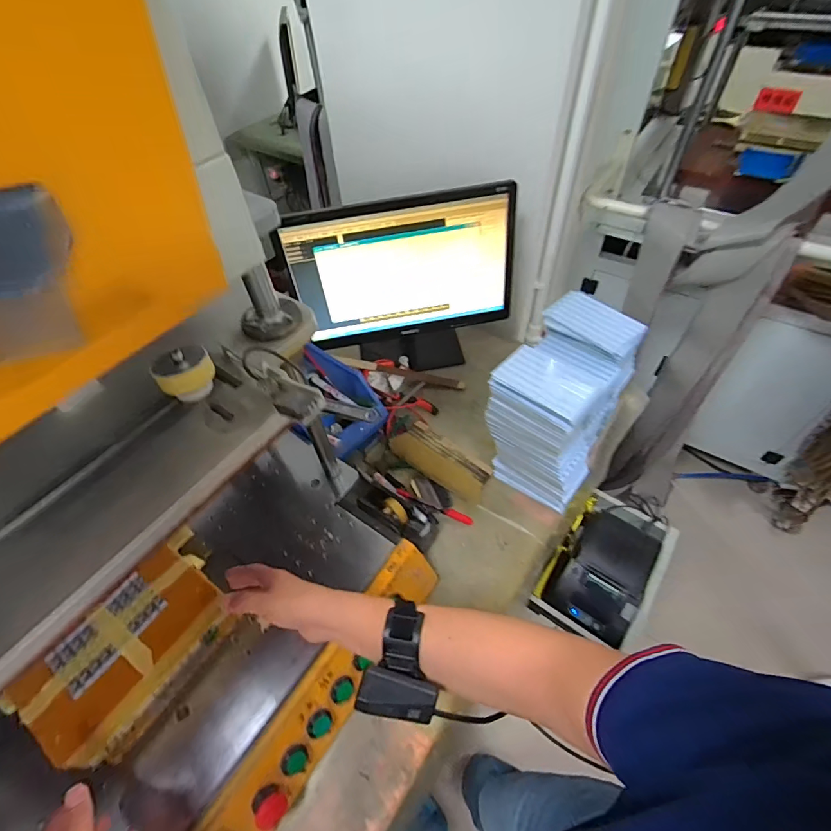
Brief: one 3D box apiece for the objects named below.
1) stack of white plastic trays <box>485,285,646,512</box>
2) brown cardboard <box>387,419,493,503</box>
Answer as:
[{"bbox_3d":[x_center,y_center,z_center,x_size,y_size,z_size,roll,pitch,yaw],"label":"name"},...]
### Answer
[{"bbox_3d":[0.255,-0.026,0.734,0.169,0.231,0.257,30,59,24],"label":"stack of white plastic trays"},{"bbox_3d":[0.050,0.081,0.799,0.195,0.033,0.094,28,58,23],"label":"brown cardboard"}]

